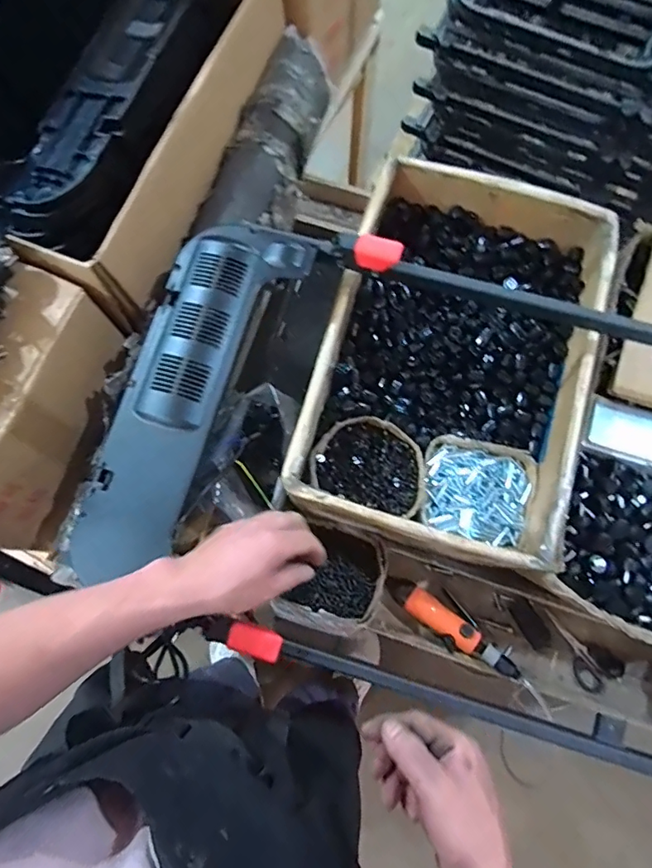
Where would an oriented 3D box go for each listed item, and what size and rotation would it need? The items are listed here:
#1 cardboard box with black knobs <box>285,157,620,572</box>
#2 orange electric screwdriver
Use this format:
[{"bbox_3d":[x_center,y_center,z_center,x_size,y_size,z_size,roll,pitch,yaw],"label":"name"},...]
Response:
[{"bbox_3d":[0.193,-0.104,0.731,0.380,0.127,0.522,16,77,5],"label":"cardboard box with black knobs"},{"bbox_3d":[0.188,0.292,0.752,0.219,0.033,0.042,37,80,9],"label":"orange electric screwdriver"}]

